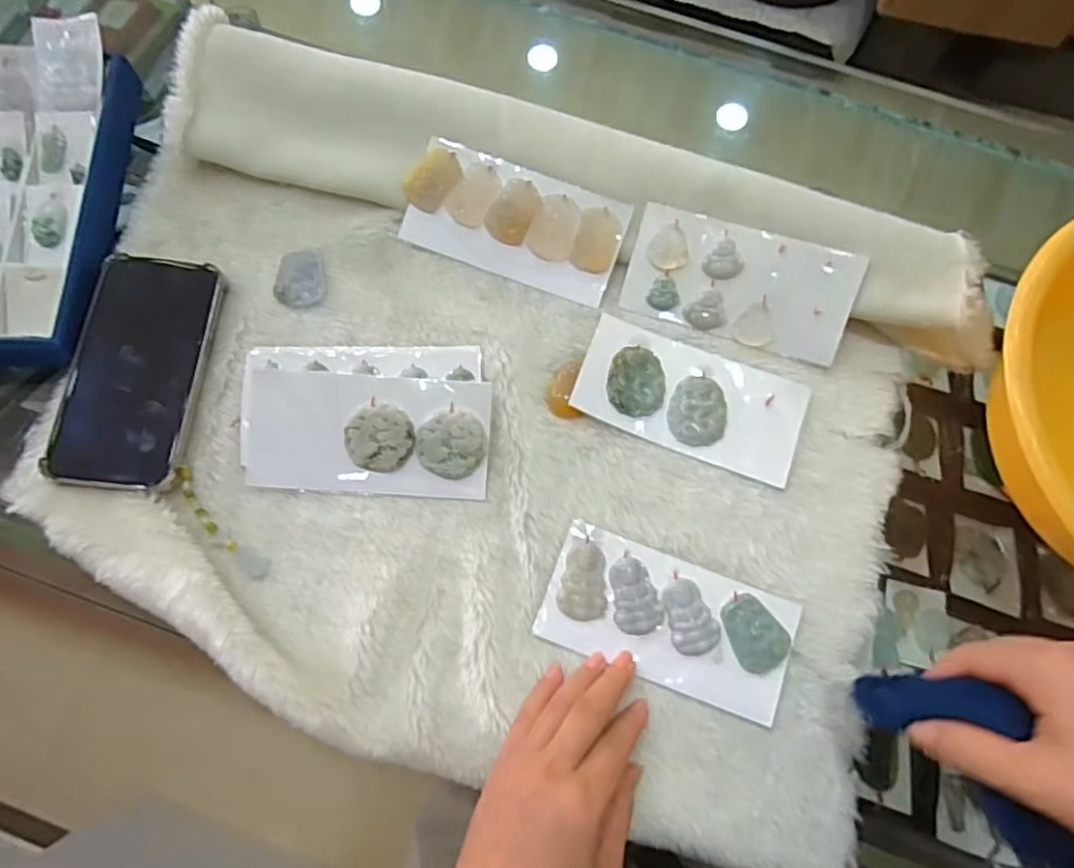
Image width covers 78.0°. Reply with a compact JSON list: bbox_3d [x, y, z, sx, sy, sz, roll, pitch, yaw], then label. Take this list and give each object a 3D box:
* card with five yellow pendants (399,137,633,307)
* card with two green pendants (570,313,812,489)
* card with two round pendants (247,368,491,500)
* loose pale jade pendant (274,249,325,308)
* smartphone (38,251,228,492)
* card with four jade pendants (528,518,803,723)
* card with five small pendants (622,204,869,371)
[{"bbox_3d":[-0.017,-0.152,0.477,0.157,0.004,0.076,20,94,3],"label":"card with five yellow pendants"},{"bbox_3d":[0.107,-0.026,0.456,0.151,0.007,0.075,21,74,4],"label":"card with two green pendants"},{"bbox_3d":[-0.109,0.001,0.432,0.154,0.007,0.075,3,90,-2],"label":"card with two round pendants"},{"bbox_3d":[-0.168,-0.111,0.473,0.033,0.004,0.043,6,74,-1],"label":"loose pale jade pendant"},{"bbox_3d":[-0.265,-0.046,0.439,0.081,0.006,0.162,7,74,0],"label":"smartphone"},{"bbox_3d":[0.084,0.117,0.419,0.153,0.007,0.077,20,76,4],"label":"card with four jade pendants"},{"bbox_3d":[0.142,-0.106,0.465,0.151,0.007,0.075,17,100,7],"label":"card with five small pendants"}]

